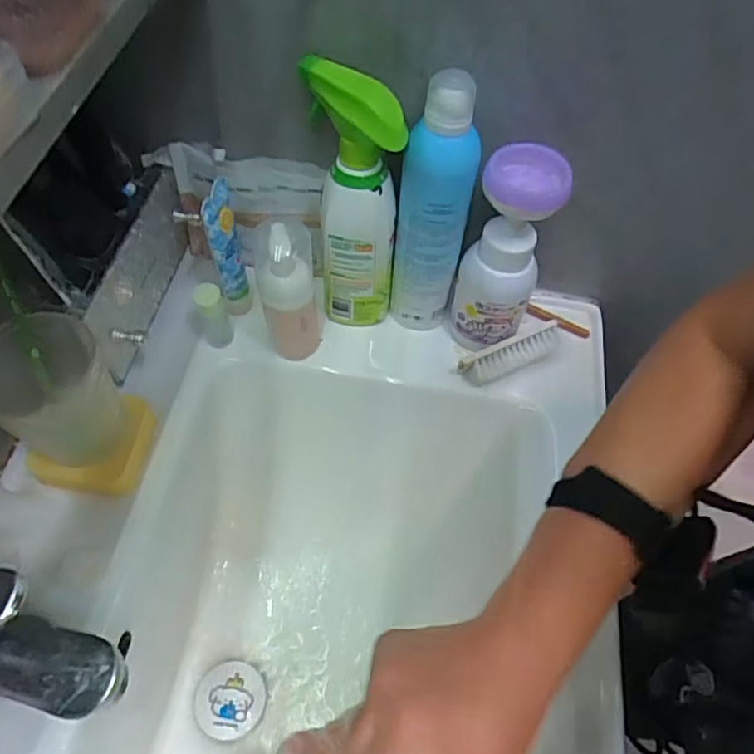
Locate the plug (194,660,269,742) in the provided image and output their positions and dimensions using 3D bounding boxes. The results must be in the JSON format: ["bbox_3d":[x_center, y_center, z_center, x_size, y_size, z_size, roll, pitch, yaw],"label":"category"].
[{"bbox_3d":[-0.133,0.292,0.542,0.062,0.011,0.061,0,60,1],"label":"plug"}]

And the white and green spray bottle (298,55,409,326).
[{"bbox_3d":[-0.016,-0.142,0.507,0.069,0.221,0.069,0,60,1],"label":"white and green spray bottle"}]

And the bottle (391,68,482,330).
[{"bbox_3d":[0.047,-0.133,0.498,0.060,0.225,0.057,10,60,7],"label":"bottle"}]

